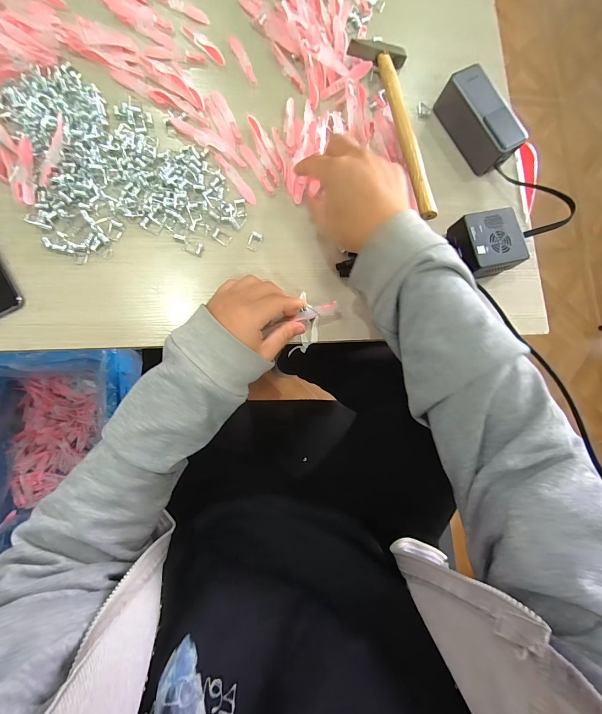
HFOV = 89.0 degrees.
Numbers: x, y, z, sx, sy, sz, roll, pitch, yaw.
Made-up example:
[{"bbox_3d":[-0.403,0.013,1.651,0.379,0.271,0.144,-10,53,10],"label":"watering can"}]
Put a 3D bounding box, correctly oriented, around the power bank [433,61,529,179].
[{"bbox_3d":[0.253,-0.333,0.432,0.055,0.046,0.129,-28,86,-8],"label":"power bank"}]

